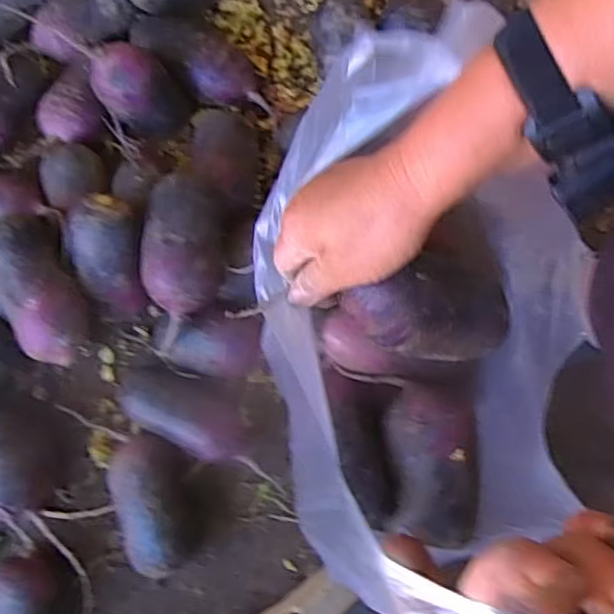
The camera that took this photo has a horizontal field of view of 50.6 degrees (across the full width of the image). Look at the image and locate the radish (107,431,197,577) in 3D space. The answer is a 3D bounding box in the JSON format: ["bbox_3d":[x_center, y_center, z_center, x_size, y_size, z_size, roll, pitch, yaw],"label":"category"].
[{"bbox_3d":[-0.137,0.172,0.571,0.063,0.052,0.120,-12,77,-4],"label":"radish"}]

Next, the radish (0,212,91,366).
[{"bbox_3d":[-0.222,-0.011,0.548,0.056,0.059,0.129,-22,78,-6],"label":"radish"}]

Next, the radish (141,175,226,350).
[{"bbox_3d":[-0.104,-0.046,0.558,0.064,0.057,0.146,5,76,0],"label":"radish"}]

